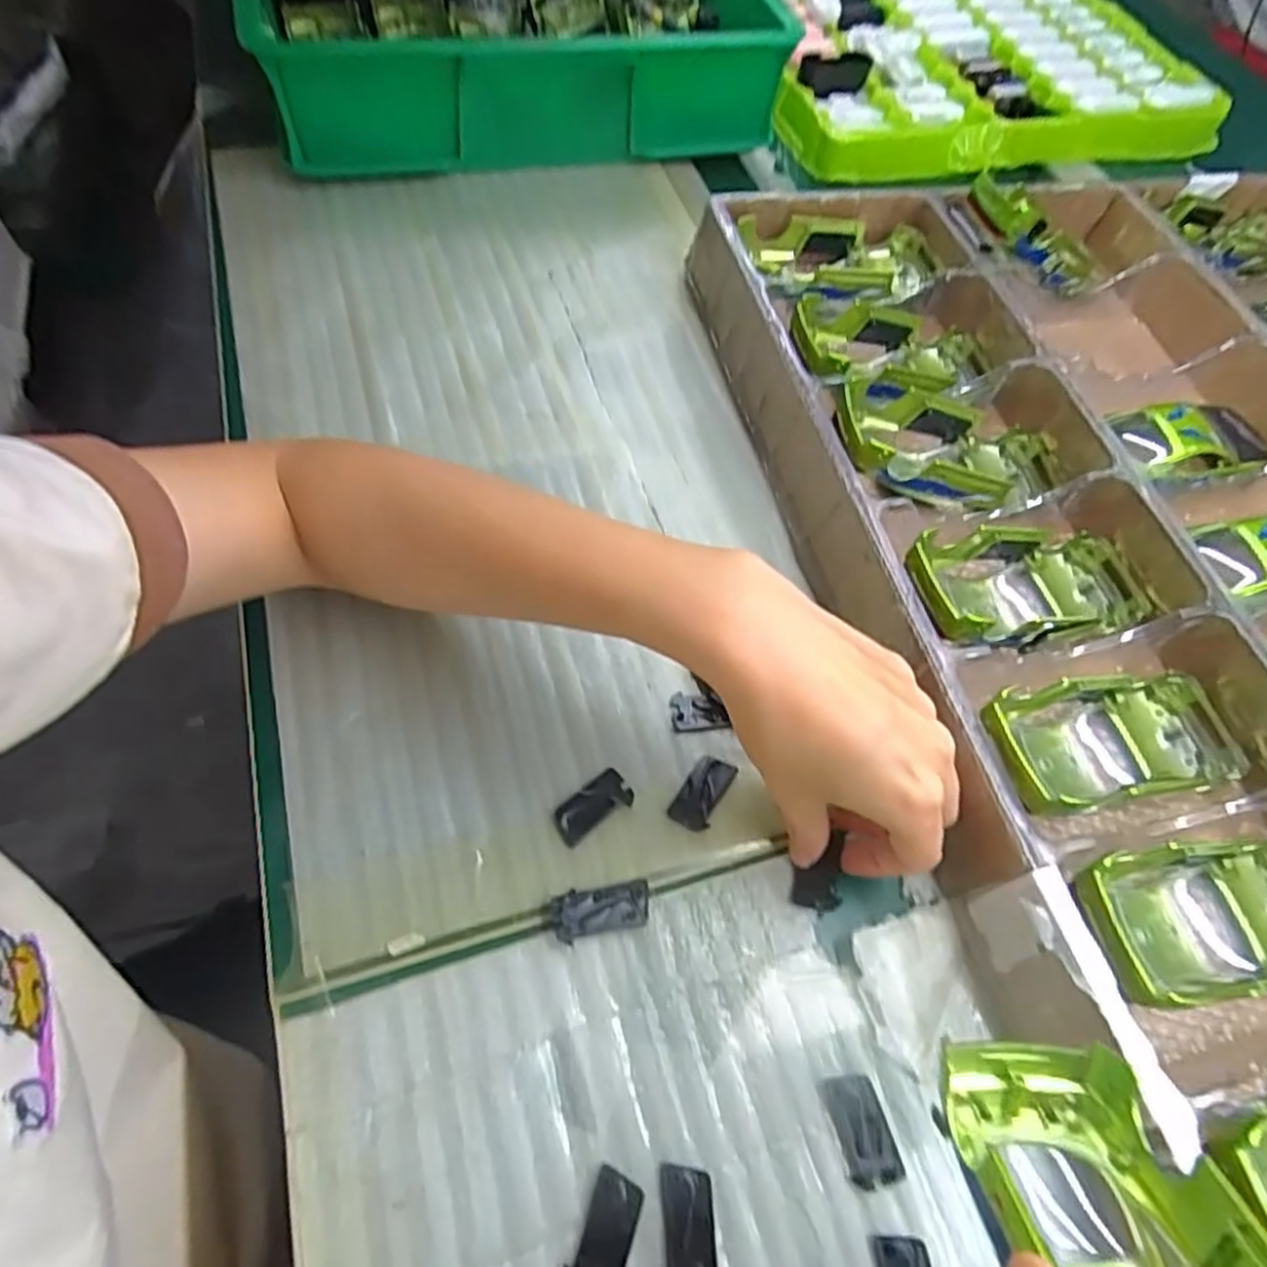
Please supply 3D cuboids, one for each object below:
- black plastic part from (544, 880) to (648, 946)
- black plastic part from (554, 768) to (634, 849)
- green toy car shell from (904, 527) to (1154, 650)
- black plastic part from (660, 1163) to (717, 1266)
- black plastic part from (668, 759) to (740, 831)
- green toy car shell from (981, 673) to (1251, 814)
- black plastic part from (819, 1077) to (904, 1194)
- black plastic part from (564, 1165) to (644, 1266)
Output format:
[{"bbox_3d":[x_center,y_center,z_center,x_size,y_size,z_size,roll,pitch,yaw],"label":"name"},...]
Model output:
[{"bbox_3d":[-0.013,0.107,0.288,0.040,0.007,0.018,-10,62,-12],"label":"black plastic part"},{"bbox_3d":[-0.017,0.072,0.309,0.033,0.004,0.018,-30,68,-21],"label":"black plastic part"},{"bbox_3d":[0.185,-0.019,0.358,0.137,0.035,0.058,-7,58,-31],"label":"green toy car shell"},{"bbox_3d":[0.018,0.192,0.241,0.017,0.004,0.033,1,60,-6],"label":"black plastic part"},{"bbox_3d":[0.029,0.068,0.317,0.017,0.004,0.033,29,61,10],"label":"black plastic part"},{"bbox_3d":[0.203,0.048,0.323,0.133,0.039,0.053,1,57,-29],"label":"green toy car shell"},{"bbox_3d":[0.080,0.172,0.259,0.019,0.004,0.033,-12,63,-13],"label":"black plastic part"},{"bbox_3d":[-0.008,0.192,0.238,0.017,0.004,0.033,23,60,6],"label":"black plastic part"}]

